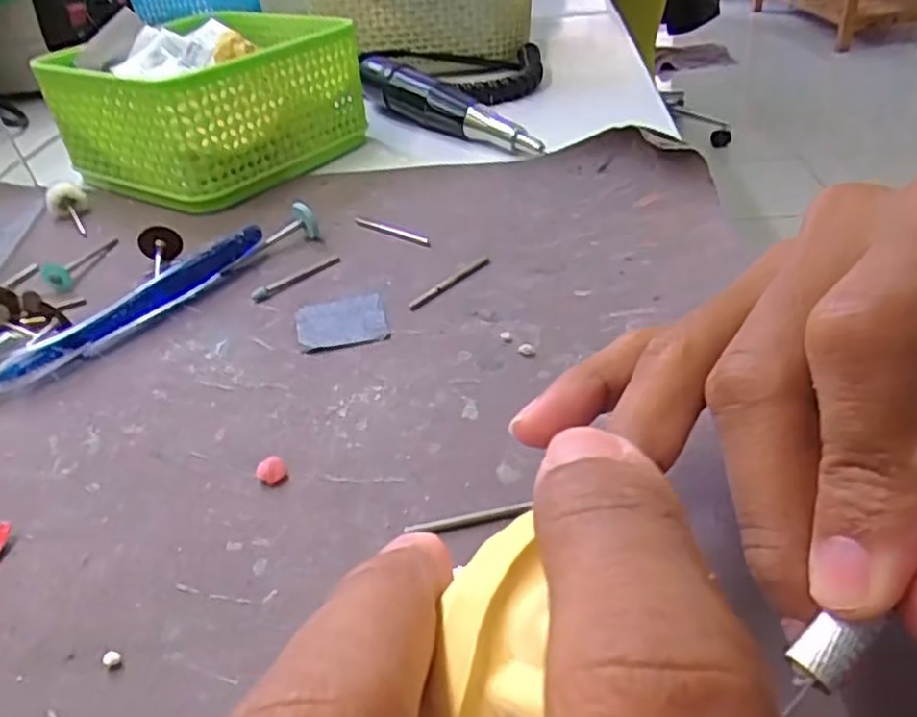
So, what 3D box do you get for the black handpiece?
[{"bbox_3d":[-0.012,-0.149,0.425,0.020,0.025,0.166,-29,42,-28],"label":"black handpiece"}]

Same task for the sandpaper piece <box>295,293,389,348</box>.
[{"bbox_3d":[-0.043,-0.015,0.266,0.031,0.004,0.031,-11,37,-6],"label":"sandpaper piece"}]

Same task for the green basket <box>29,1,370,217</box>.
[{"bbox_3d":[-0.141,-0.146,0.411,0.141,0.060,0.135,24,46,35],"label":"green basket"}]

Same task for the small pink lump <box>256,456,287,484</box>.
[{"bbox_3d":[-0.052,0.031,0.203,0.008,0.005,0.006,-18,38,-16],"label":"small pink lump"}]

